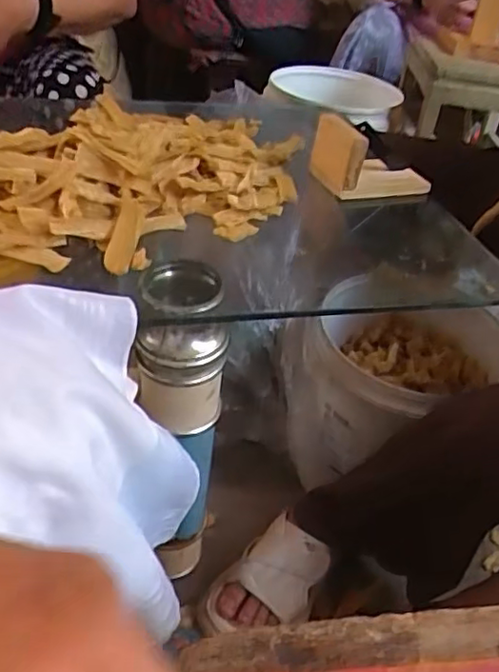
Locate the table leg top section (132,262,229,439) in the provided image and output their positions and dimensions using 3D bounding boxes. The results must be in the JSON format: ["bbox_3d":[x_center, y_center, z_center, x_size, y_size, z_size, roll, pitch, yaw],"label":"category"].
[{"bbox_3d":[-0.057,0.010,0.552,0.074,0.137,0.068,8,39,0],"label":"table leg top section"}]

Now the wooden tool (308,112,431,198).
[{"bbox_3d":[0.131,-0.191,0.676,0.117,0.069,0.071,-6,41,-17],"label":"wooden tool"}]

